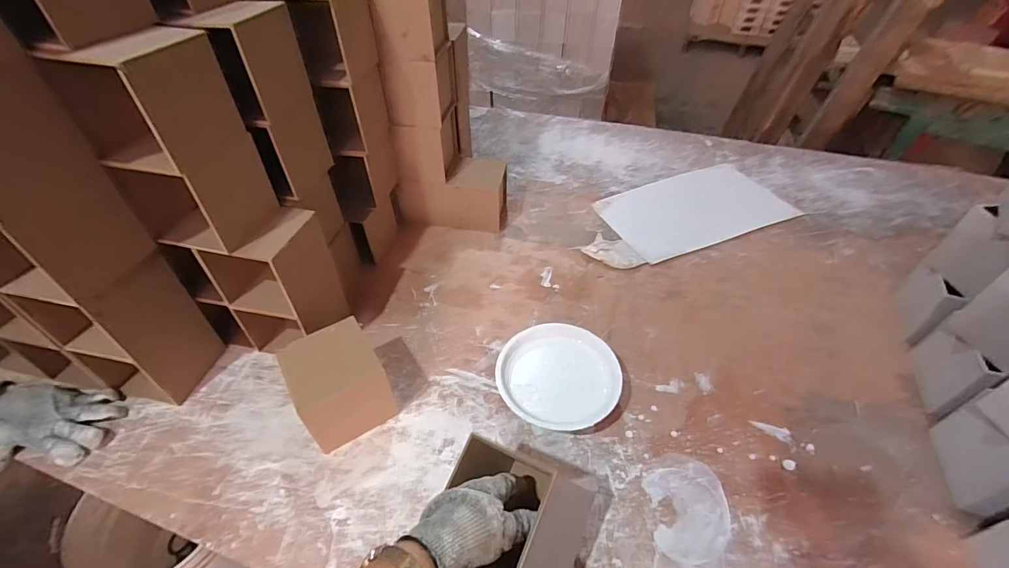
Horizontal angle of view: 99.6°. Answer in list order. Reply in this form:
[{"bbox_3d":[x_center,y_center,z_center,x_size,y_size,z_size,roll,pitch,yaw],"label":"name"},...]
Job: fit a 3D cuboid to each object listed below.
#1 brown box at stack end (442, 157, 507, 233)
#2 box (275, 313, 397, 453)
[{"bbox_3d":[-0.058,-0.195,0.910,0.129,0.122,0.124,11,46,12],"label":"brown box at stack end"},{"bbox_3d":[-0.220,0.132,0.576,0.111,0.125,0.116,-25,50,-22],"label":"box"}]

